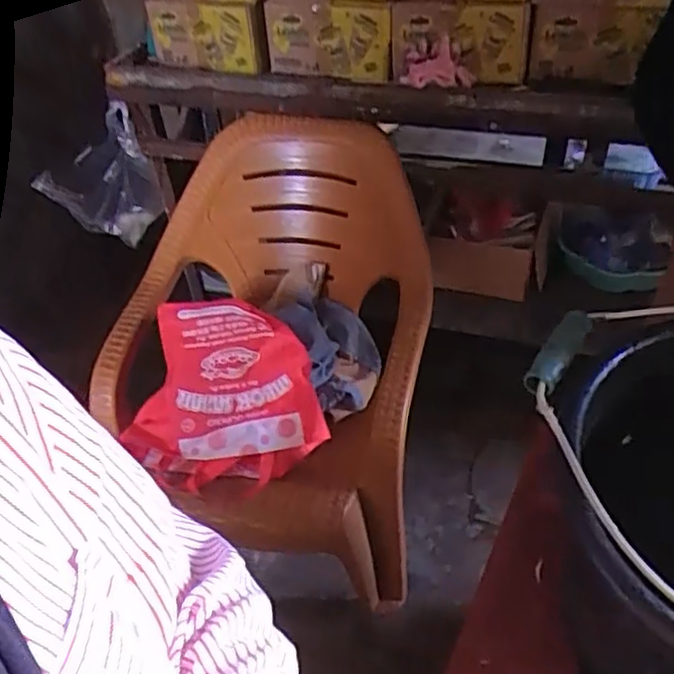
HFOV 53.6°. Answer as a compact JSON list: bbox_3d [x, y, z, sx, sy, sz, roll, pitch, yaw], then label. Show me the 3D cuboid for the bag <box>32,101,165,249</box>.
[{"bbox_3d":[-0.522,-0.328,1.498,0.223,0.342,0.156,-19,44,-12],"label":"bag"}]

